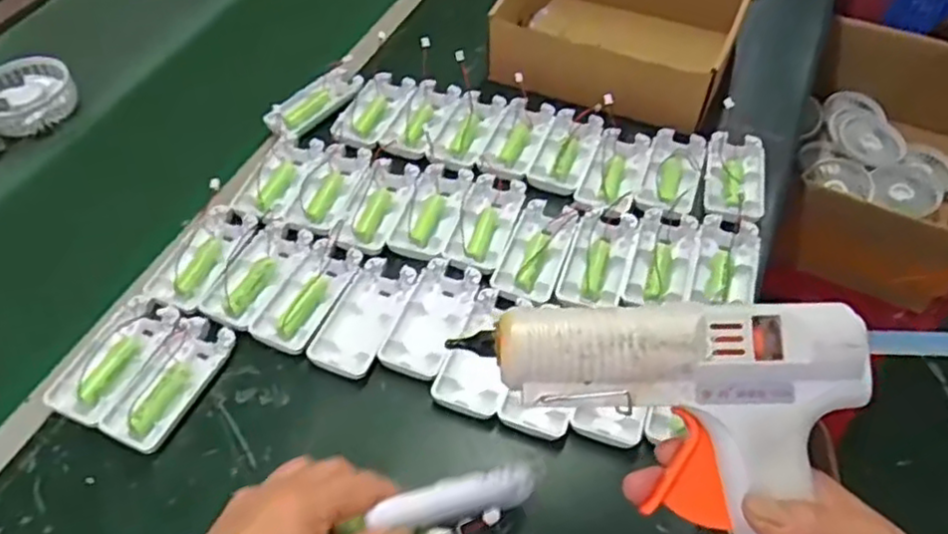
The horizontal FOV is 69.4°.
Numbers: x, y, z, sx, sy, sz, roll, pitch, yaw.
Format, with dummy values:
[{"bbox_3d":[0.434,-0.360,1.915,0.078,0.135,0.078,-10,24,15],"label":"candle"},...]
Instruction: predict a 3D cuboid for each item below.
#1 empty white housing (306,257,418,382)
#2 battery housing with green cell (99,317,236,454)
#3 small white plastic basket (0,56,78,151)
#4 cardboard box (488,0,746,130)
[{"bbox_3d":[-0.078,0.035,0.492,0.045,0.009,0.094,17,55,15],"label":"empty white housing"},{"bbox_3d":[-0.207,0.077,0.465,0.046,0.017,0.094,20,56,17],"label":"battery housing with green cell"},{"bbox_3d":[-0.439,-0.159,0.661,0.078,0.042,0.104,35,61,25],"label":"small white plastic basket"},{"bbox_3d":[0.138,-0.229,0.650,0.203,0.059,0.163,19,55,16],"label":"cardboard box"}]

